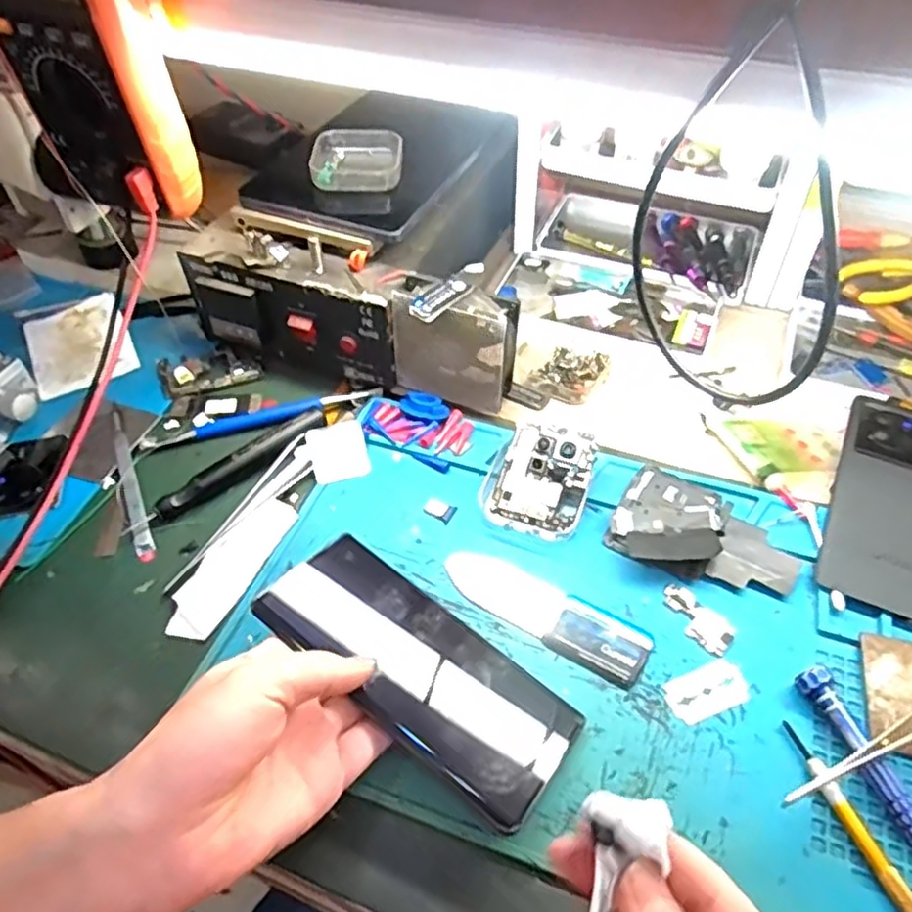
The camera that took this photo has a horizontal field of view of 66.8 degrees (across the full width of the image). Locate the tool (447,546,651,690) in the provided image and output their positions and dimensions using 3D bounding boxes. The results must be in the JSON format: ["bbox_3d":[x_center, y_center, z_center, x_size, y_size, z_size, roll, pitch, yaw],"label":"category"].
[{"bbox_3d":[0.050,0.087,0.392,0.120,0.005,0.035,25,55,21],"label":"tool"}]

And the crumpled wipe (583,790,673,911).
[{"bbox_3d":[0.060,0.139,0.241,0.029,0.020,0.038,-1,50,0],"label":"crumpled wipe"}]

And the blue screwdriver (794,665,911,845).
[{"bbox_3d":[0.202,0.151,0.322,0.018,0.017,0.113,-18,52,-13],"label":"blue screwdriver"}]

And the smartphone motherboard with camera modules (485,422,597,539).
[{"bbox_3d":[0.054,0.014,0.439,0.058,0.004,0.071,18,77,13],"label":"smartphone motherboard with camera modules"}]

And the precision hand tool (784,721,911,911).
[{"bbox_3d":[0.187,0.181,0.301,0.010,0.011,0.133,-16,51,-12],"label":"precision hand tool"}]

